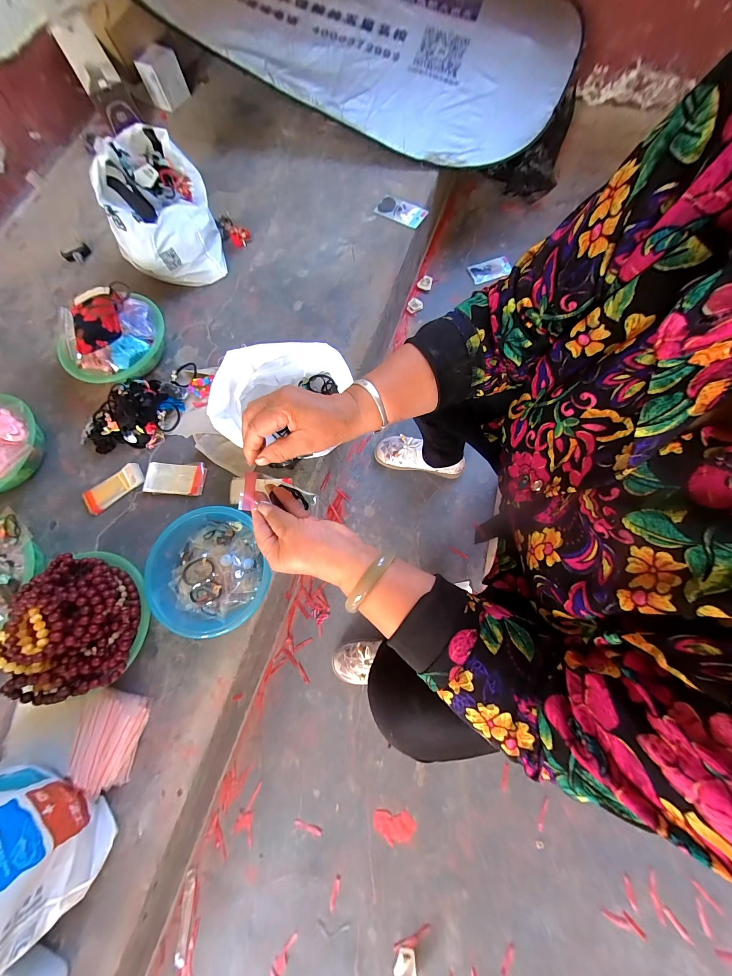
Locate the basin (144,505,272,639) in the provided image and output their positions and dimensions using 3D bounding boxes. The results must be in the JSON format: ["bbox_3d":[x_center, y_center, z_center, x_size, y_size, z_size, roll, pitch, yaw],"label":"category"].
[{"bbox_3d":[-0.296,0.160,0.584,0.205,0.083,0.216,0,75,2],"label":"basin"}]

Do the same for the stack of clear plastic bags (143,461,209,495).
[{"bbox_3d":[-0.413,-0.021,0.671,0.124,0.020,0.069,3,75,3],"label":"stack of clear plastic bags"}]

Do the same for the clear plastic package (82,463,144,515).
[{"bbox_3d":[-0.552,0.000,0.674,0.132,0.014,0.057,-36,77,-7],"label":"clear plastic package"}]

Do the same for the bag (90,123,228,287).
[{"bbox_3d":[-0.511,-0.718,0.772,0.213,0.191,0.323,-13,75,-2],"label":"bag"}]

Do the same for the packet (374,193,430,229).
[{"bbox_3d":[0.096,-0.767,0.851,0.140,0.011,0.076,32,80,11],"label":"packet"}]

